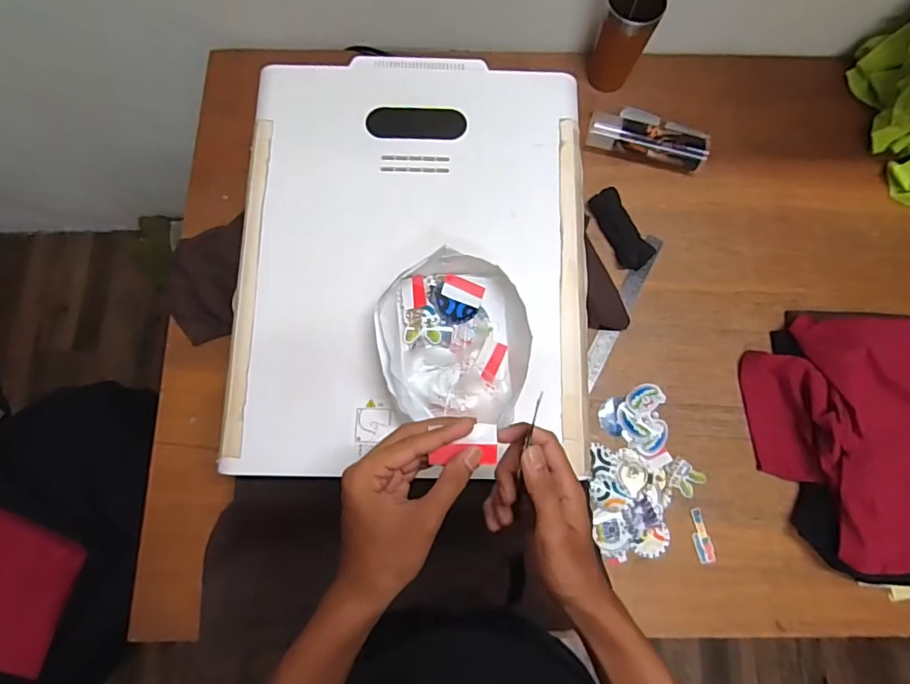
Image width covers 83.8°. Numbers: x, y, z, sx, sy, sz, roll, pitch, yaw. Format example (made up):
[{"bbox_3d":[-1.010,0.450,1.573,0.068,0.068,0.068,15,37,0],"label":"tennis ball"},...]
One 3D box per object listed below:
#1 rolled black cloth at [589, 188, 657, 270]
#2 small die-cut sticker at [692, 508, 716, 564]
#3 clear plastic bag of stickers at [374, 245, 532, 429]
[{"bbox_3d":[0.253,-0.173,0.767,0.050,0.031,0.128,-24,78,-7],"label":"rolled black cloth"},{"bbox_3d":[0.338,0.267,0.697,0.025,0.004,0.073,-12,81,-2],"label":"small die-cut sticker"},{"bbox_3d":[0.001,0.000,0.545,0.160,0.048,0.189,-11,77,-4],"label":"clear plastic bag of stickers"}]

